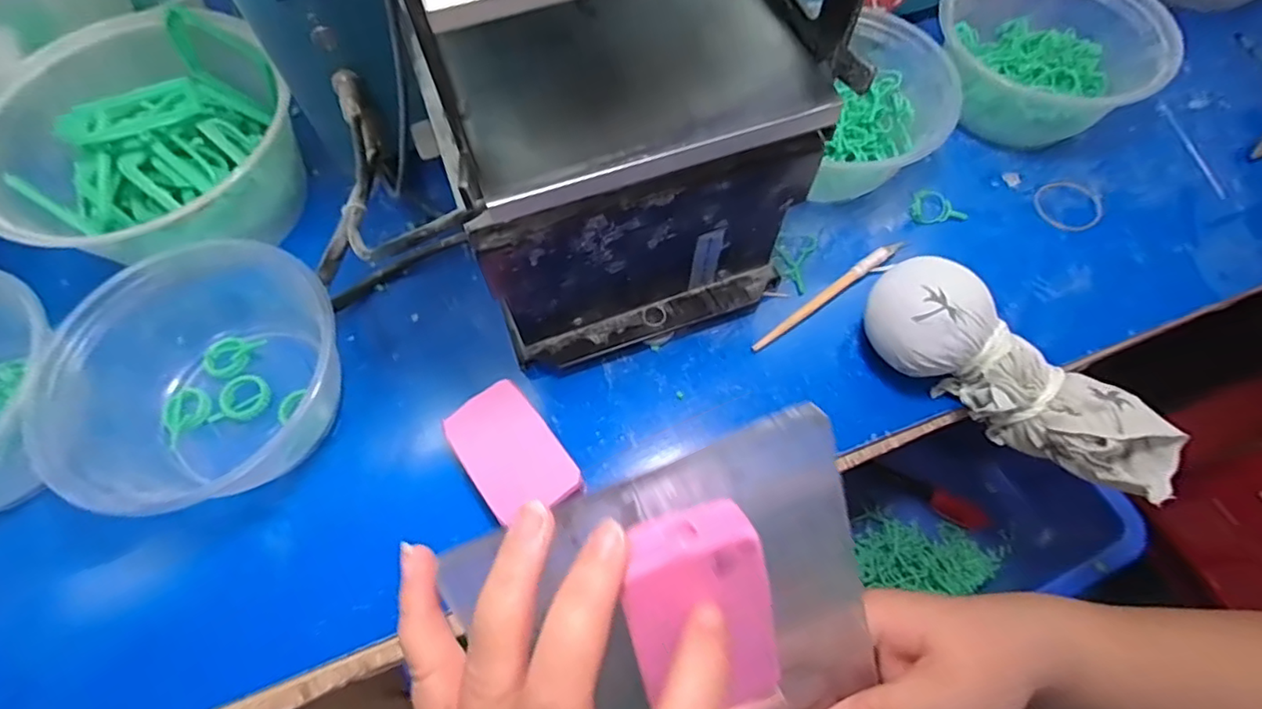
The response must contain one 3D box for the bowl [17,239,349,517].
[{"bbox_3d":[-0.216,0.012,0.300,0.116,0.060,0.133,24,68,11],"label":"bowl"}]

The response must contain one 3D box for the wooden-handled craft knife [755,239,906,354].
[{"bbox_3d":[0.116,-0.036,0.345,0.113,0.008,0.009,-33,69,-13],"label":"wooden-handled craft knife"}]

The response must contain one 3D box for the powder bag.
[{"bbox_3d":[0.186,0.016,0.295,0.056,0.053,0.152,-39,71,-16],"label":"powder bag"}]

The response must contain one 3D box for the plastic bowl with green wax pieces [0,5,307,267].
[{"bbox_3d":[-0.282,-0.121,0.346,0.145,0.073,0.134,0,65,1],"label":"plastic bowl with green wax pieces"}]

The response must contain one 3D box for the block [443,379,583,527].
[{"bbox_3d":[-0.061,0.052,0.303,0.044,0.018,0.070,-34,69,-14],"label":"block"}]

